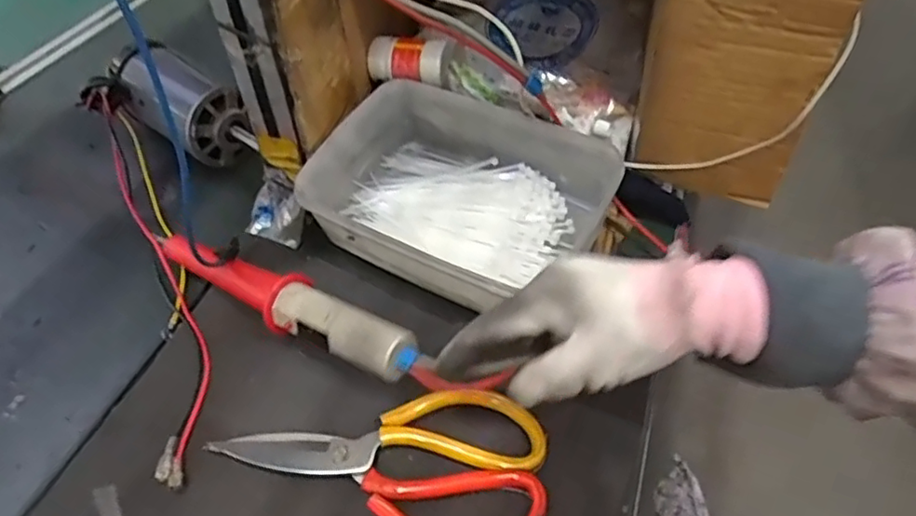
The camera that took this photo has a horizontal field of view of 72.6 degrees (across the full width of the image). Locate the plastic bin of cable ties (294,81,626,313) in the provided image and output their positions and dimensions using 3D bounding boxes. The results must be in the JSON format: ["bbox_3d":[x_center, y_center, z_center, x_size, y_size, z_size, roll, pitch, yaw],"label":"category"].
[{"bbox_3d":[-0.005,-0.050,0.493,0.226,0.065,0.154,23,53,25],"label":"plastic bin of cable ties"}]

